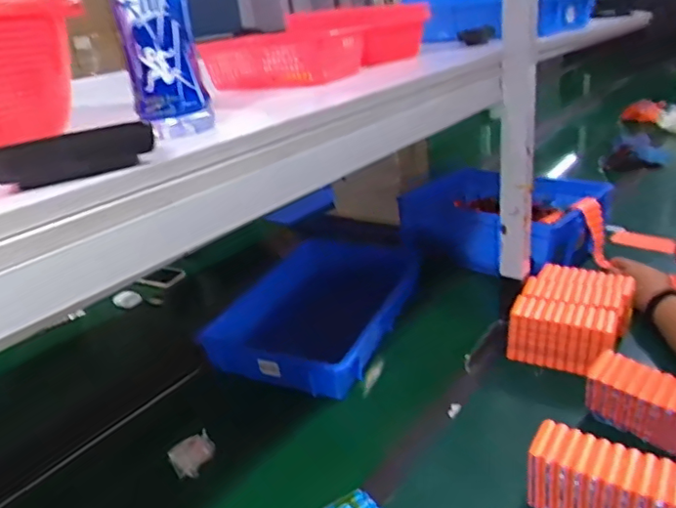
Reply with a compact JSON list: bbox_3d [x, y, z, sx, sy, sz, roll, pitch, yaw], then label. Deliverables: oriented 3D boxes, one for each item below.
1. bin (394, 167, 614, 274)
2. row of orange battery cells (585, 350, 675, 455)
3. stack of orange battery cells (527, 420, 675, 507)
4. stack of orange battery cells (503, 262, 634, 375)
[{"bbox_3d":[0.388,-0.082,1.329,0.350,0.141,0.427,-23,29,-33],"label":"bin"},{"bbox_3d":[0.425,0.209,0.742,0.161,0.091,0.062,17,33,42],"label":"row of orange battery cells"},{"bbox_3d":[0.302,0.269,0.631,0.162,0.087,0.067,11,29,34],"label":"stack of orange battery cells"},{"bbox_3d":[0.418,0.111,0.984,0.174,0.087,0.212,9,28,31],"label":"stack of orange battery cells"}]

